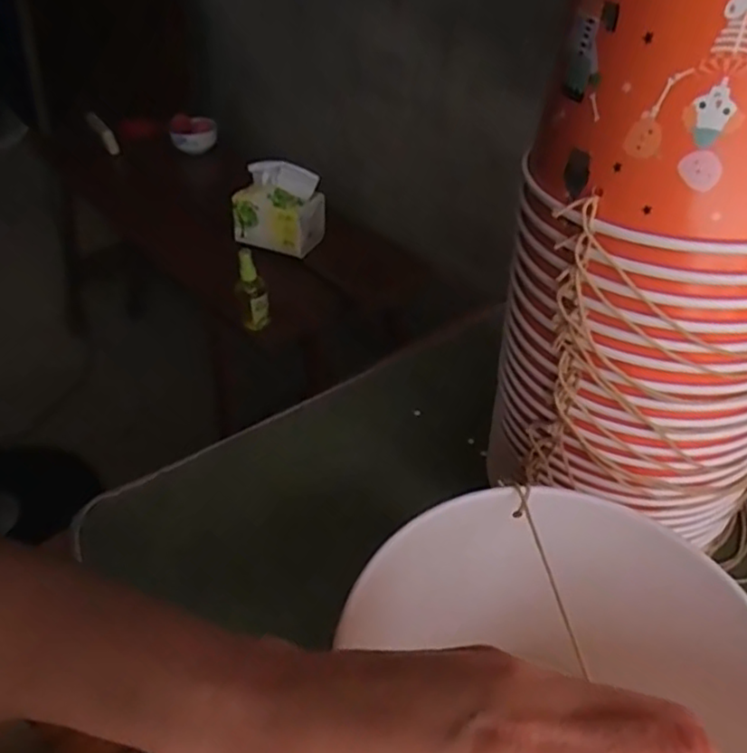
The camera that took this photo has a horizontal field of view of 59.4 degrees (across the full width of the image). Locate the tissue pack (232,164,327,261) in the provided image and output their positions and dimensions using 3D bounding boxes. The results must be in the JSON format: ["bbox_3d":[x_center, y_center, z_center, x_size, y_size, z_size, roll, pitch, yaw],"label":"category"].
[{"bbox_3d":[-0.162,-0.288,1.116,0.128,0.122,0.103,21,46,24],"label":"tissue pack"}]

